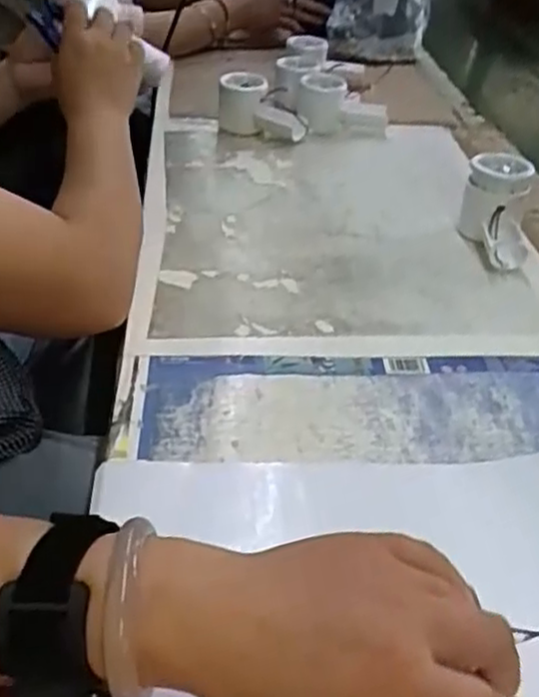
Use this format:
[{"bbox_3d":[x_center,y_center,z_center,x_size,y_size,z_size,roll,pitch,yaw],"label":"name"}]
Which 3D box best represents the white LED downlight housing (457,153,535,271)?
[{"bbox_3d":[0.212,-0.128,0.681,0.064,0.075,0.099,12,37,10],"label":"white LED downlight housing"}]

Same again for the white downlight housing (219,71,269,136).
[{"bbox_3d":[-0.033,-0.295,0.883,0.057,0.074,0.052,3,37,-2],"label":"white downlight housing"}]

